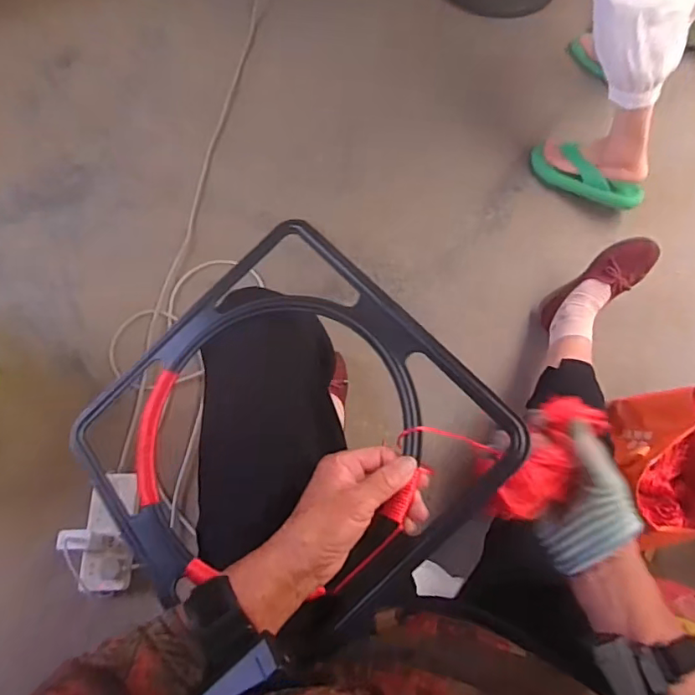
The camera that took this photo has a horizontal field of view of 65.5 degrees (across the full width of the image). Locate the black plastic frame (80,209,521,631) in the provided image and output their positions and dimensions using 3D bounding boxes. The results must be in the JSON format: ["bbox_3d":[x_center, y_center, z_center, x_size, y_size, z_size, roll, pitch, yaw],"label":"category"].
[{"bbox_3d":[-0.066,0.083,0.493,0.333,0.025,0.342,-43,65,-1],"label":"black plastic frame"}]

